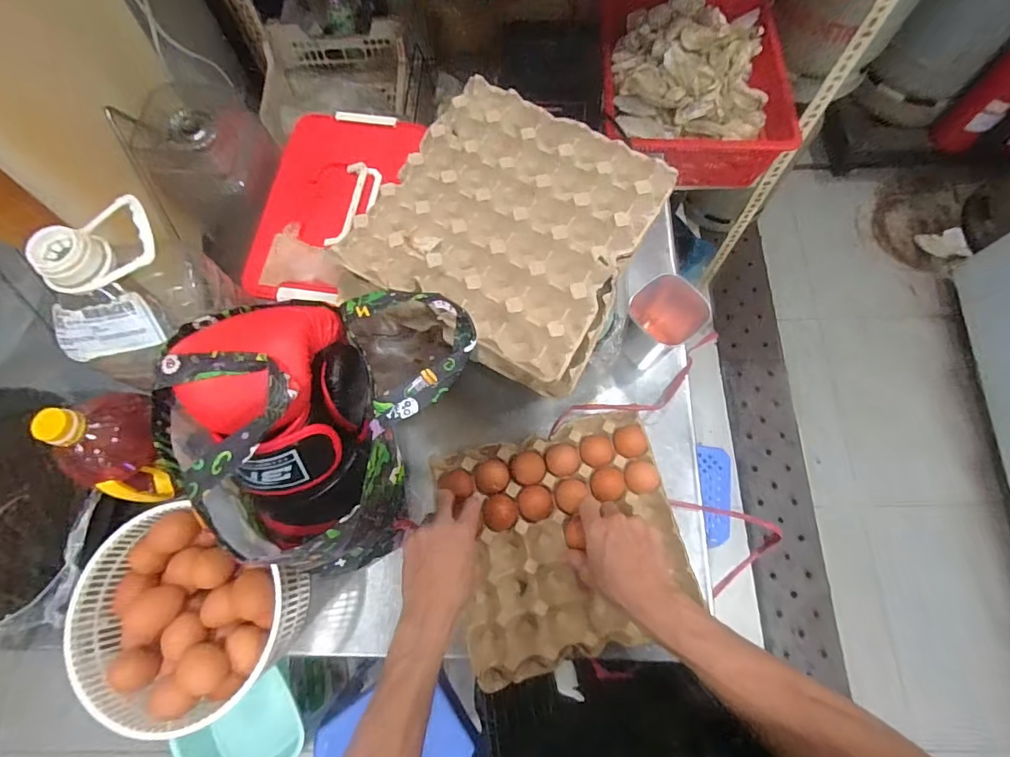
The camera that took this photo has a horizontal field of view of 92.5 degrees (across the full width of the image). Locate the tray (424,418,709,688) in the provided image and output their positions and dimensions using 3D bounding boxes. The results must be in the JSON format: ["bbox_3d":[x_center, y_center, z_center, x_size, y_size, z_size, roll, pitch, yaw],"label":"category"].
[{"bbox_3d":[0.075,0.206,0.634,0.285,0.052,0.279,-14,72,-3],"label":"tray"}]

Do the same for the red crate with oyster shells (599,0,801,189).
[{"bbox_3d":[0.394,-0.640,1.063,0.366,0.138,0.422,0,72,1],"label":"red crate with oyster shells"}]

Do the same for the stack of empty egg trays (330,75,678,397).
[{"bbox_3d":[0.006,-0.173,0.559,0.295,0.074,0.291,29,75,10],"label":"stack of empty egg trays"}]

